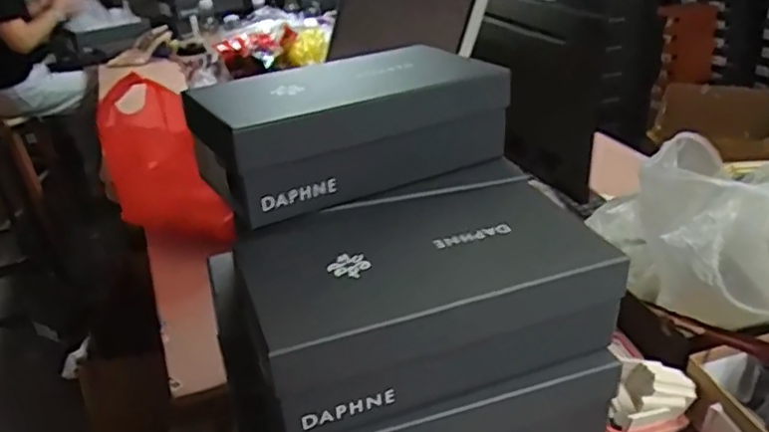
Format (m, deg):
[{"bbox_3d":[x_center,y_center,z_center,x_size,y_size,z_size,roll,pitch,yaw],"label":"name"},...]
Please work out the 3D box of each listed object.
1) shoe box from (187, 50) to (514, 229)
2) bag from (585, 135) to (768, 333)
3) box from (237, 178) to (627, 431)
[{"bbox_3d":[-0.042,-0.101,0.684,0.301,0.103,0.174,-20,33,-27],"label":"shoe box"},{"bbox_3d":[0.444,0.003,0.726,0.322,0.212,0.193,12,32,26],"label":"bag"},{"bbox_3d":[0.031,0.067,0.582,0.291,0.098,0.189,-13,30,-16],"label":"box"}]

